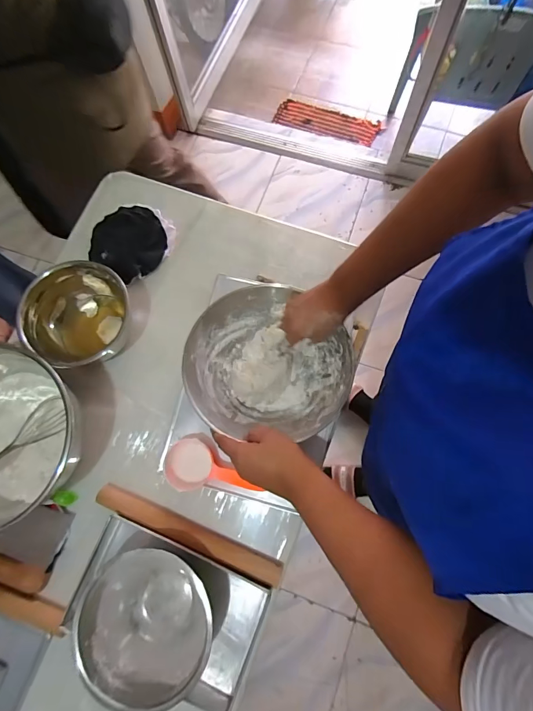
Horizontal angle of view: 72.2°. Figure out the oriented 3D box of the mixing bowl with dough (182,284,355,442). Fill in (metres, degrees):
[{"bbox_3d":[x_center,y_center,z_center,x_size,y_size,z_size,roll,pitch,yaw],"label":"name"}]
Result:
[{"bbox_3d":[0.002,0.008,0.567,0.238,0.101,0.219,0,76,1],"label":"mixing bowl with dough"}]

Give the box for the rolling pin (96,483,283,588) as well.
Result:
[{"bbox_3d":[-0.121,0.265,0.552,0.300,0.033,0.029,20,77,6],"label":"rolling pin"}]

